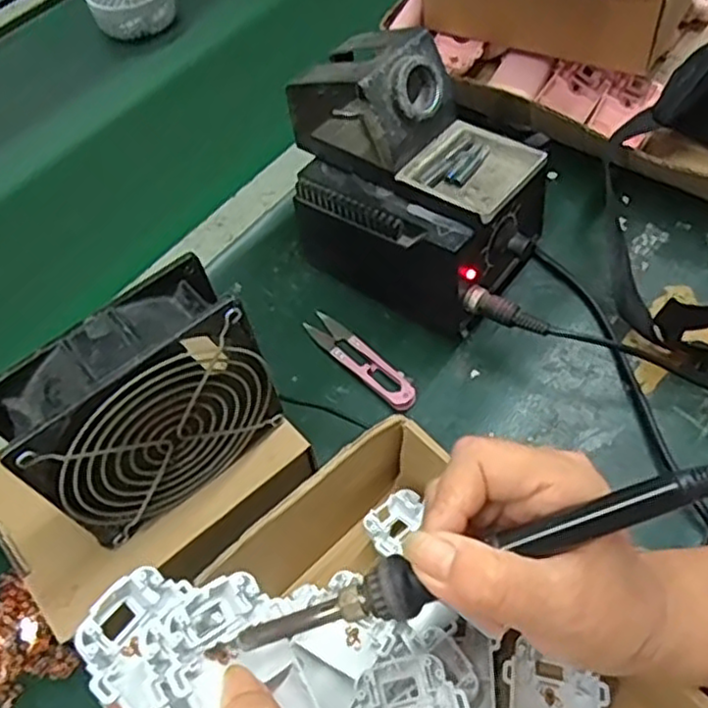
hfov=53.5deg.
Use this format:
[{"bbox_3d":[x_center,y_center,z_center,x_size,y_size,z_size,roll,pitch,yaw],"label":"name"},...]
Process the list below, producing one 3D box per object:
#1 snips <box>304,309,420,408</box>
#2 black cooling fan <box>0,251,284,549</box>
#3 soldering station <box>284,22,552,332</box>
[{"bbox_3d":[0.004,0.002,0.490,0.023,0.014,0.104,-39,62,-20],"label":"snips"},{"bbox_3d":[-0.102,0.028,0.350,0.117,0.112,0.045,-37,61,-19],"label":"black cooling fan"},{"bbox_3d":[0.039,-0.117,0.479,0.173,0.157,0.106,30,64,22],"label":"soldering station"}]

